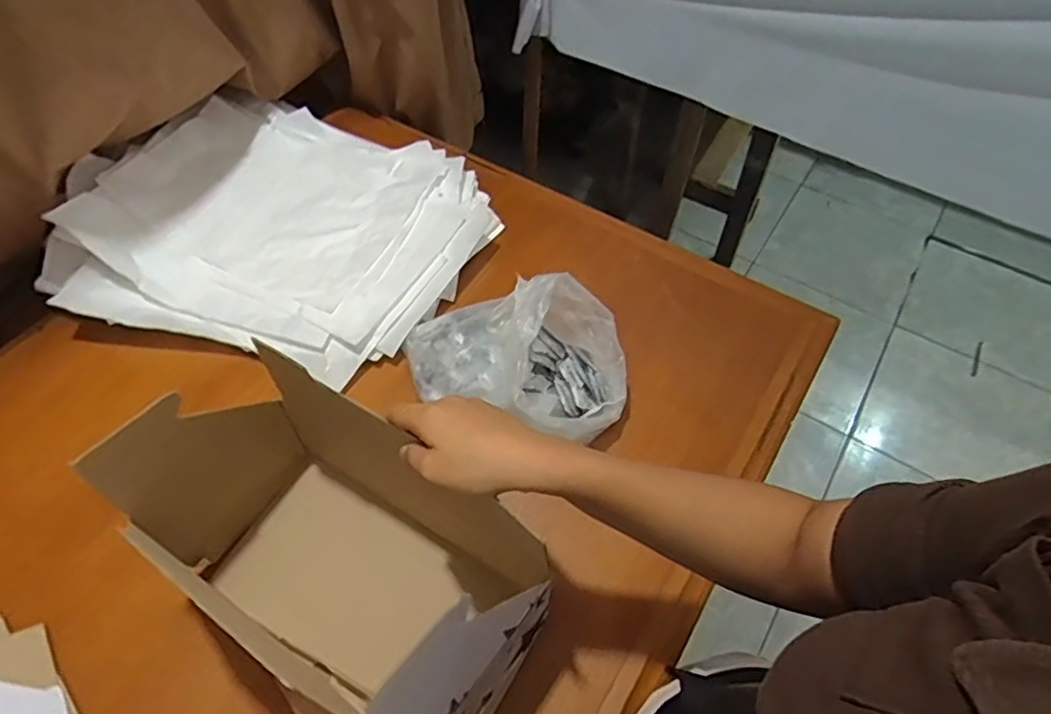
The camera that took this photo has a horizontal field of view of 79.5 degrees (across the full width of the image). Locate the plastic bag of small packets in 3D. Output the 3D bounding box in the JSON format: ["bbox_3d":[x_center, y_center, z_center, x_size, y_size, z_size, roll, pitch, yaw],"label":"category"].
[{"bbox_3d":[-0.012,-0.001,0.639,0.231,0.105,0.147,13,56,9],"label":"plastic bag of small packets"}]

